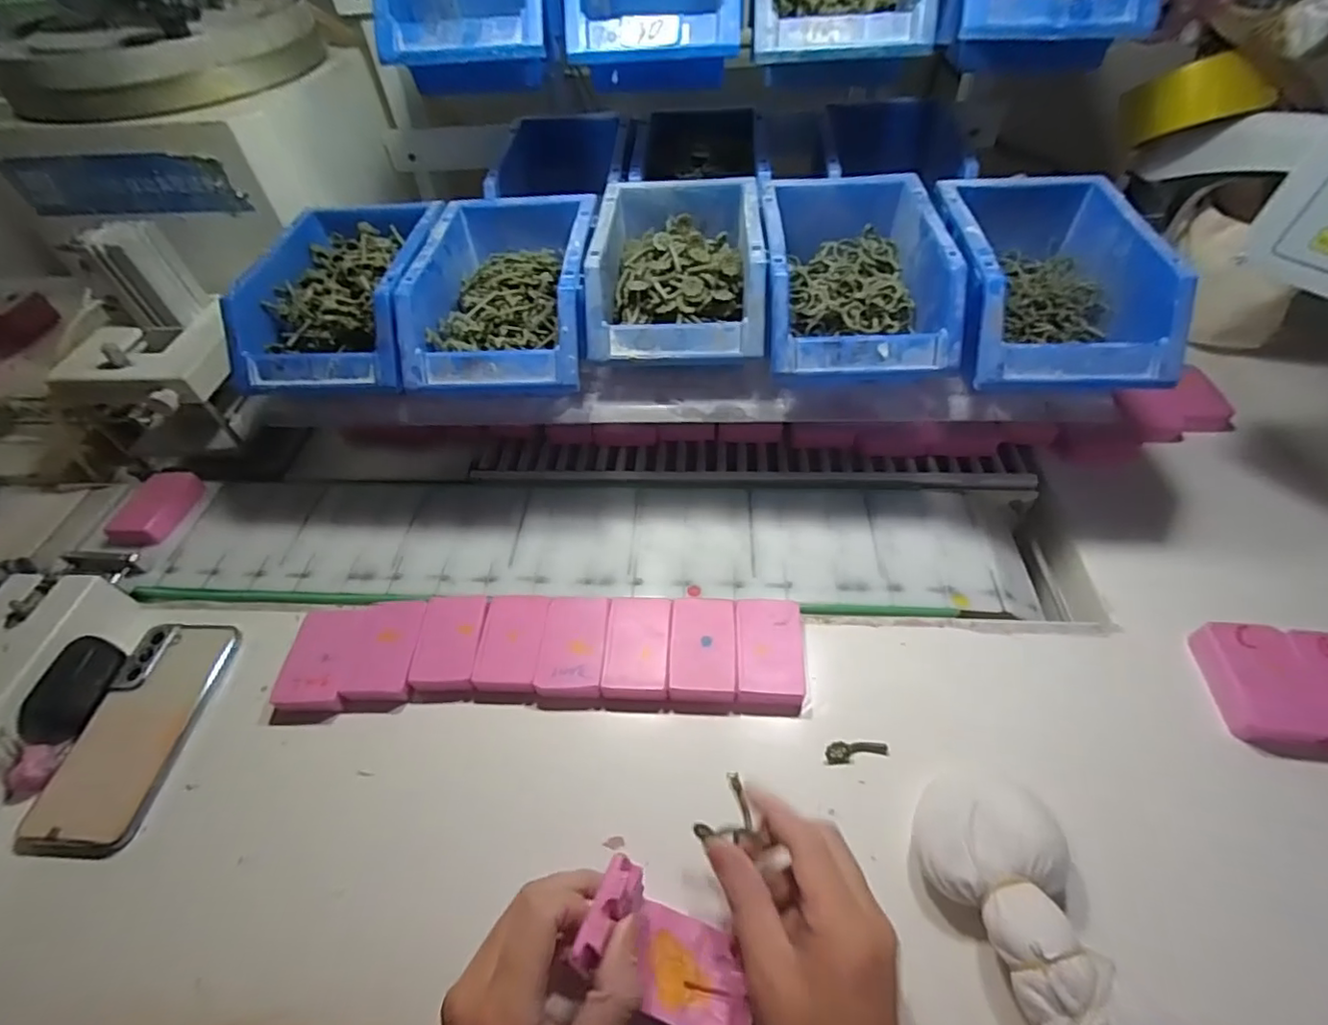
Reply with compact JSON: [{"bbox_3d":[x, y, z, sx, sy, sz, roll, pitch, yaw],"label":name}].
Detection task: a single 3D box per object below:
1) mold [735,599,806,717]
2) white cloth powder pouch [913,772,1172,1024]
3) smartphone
[{"bbox_3d":[0.072,0.097,0.401,0.044,0.016,0.075,1,51,5],"label":"mold"},{"bbox_3d":[0.184,0.212,0.280,0.076,0.053,0.164,-15,51,-8],"label":"white cloth powder pouch"},{"bbox_3d":[-0.358,0.147,0.398,0.075,0.009,0.149,1,51,5],"label":"smartphone"}]

